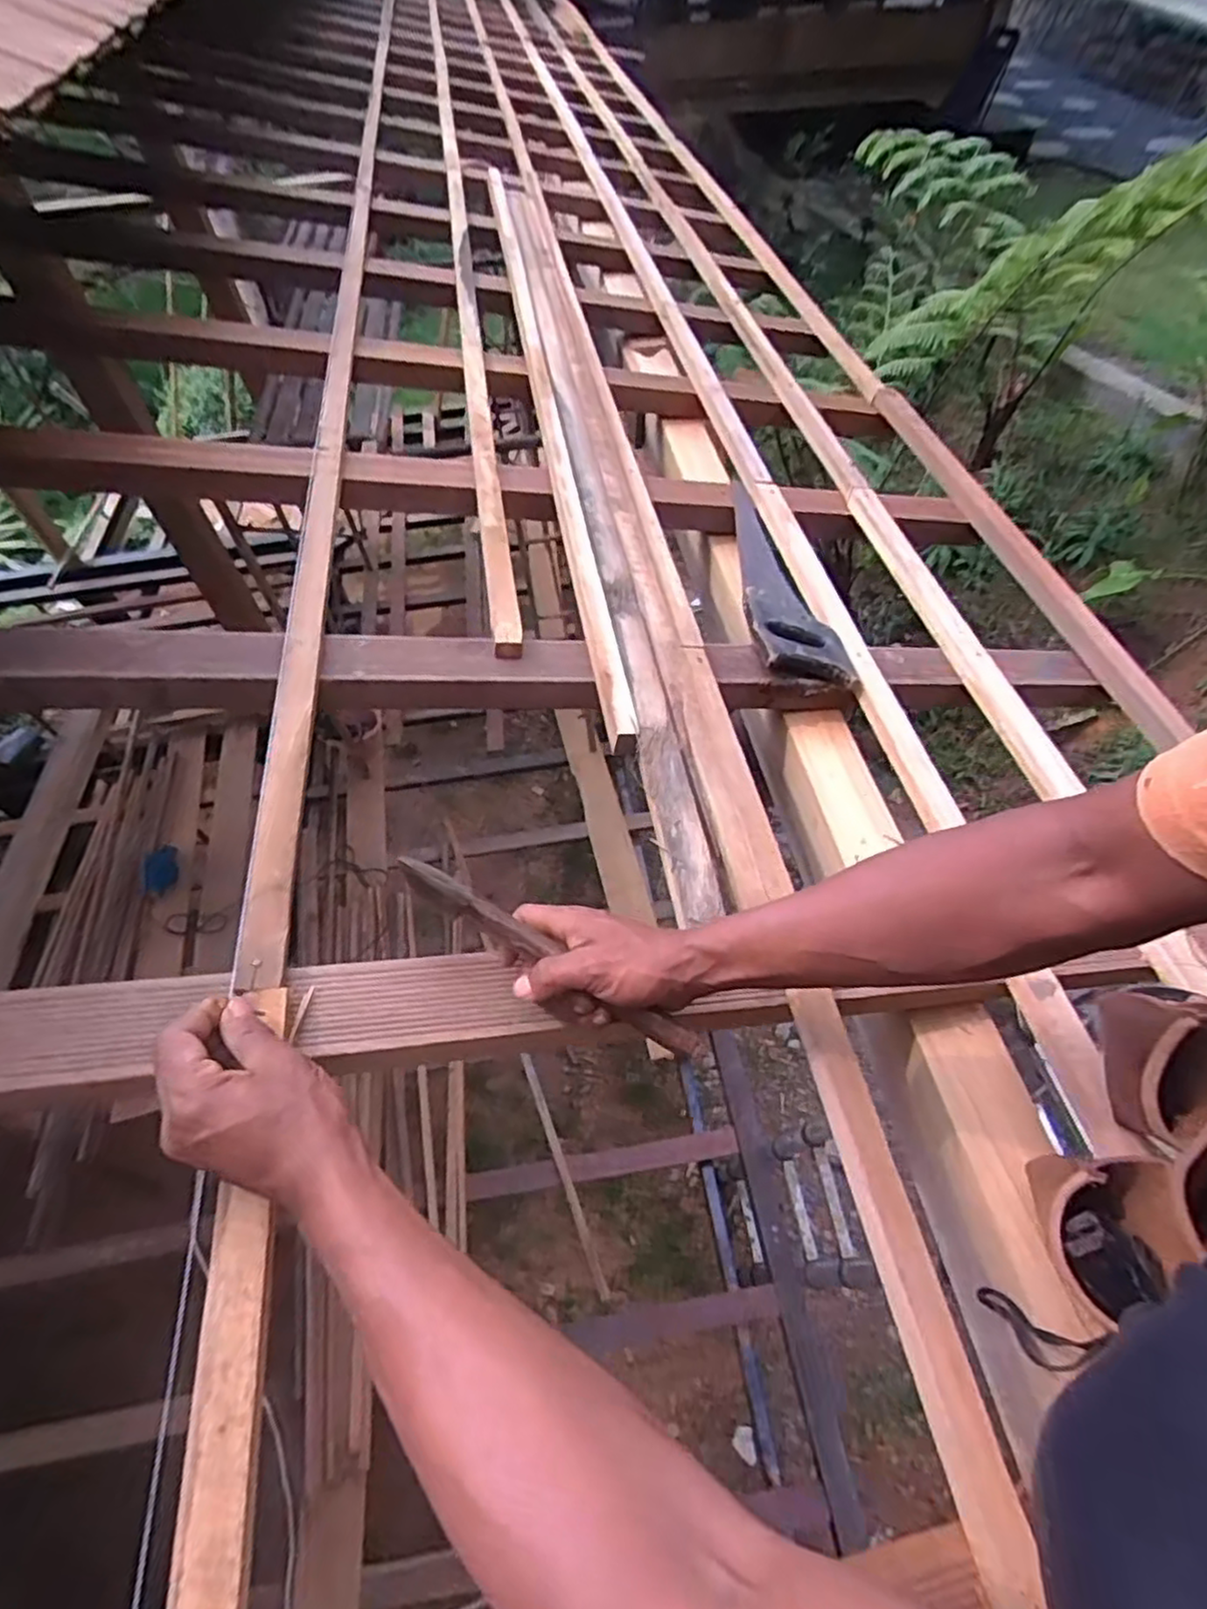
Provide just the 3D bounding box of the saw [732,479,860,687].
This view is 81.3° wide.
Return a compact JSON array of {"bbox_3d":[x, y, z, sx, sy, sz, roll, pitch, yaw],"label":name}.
[{"bbox_3d":[0.227,-0.306,0.916,0.112,0.049,0.414,-3,56,2],"label":"saw"}]

